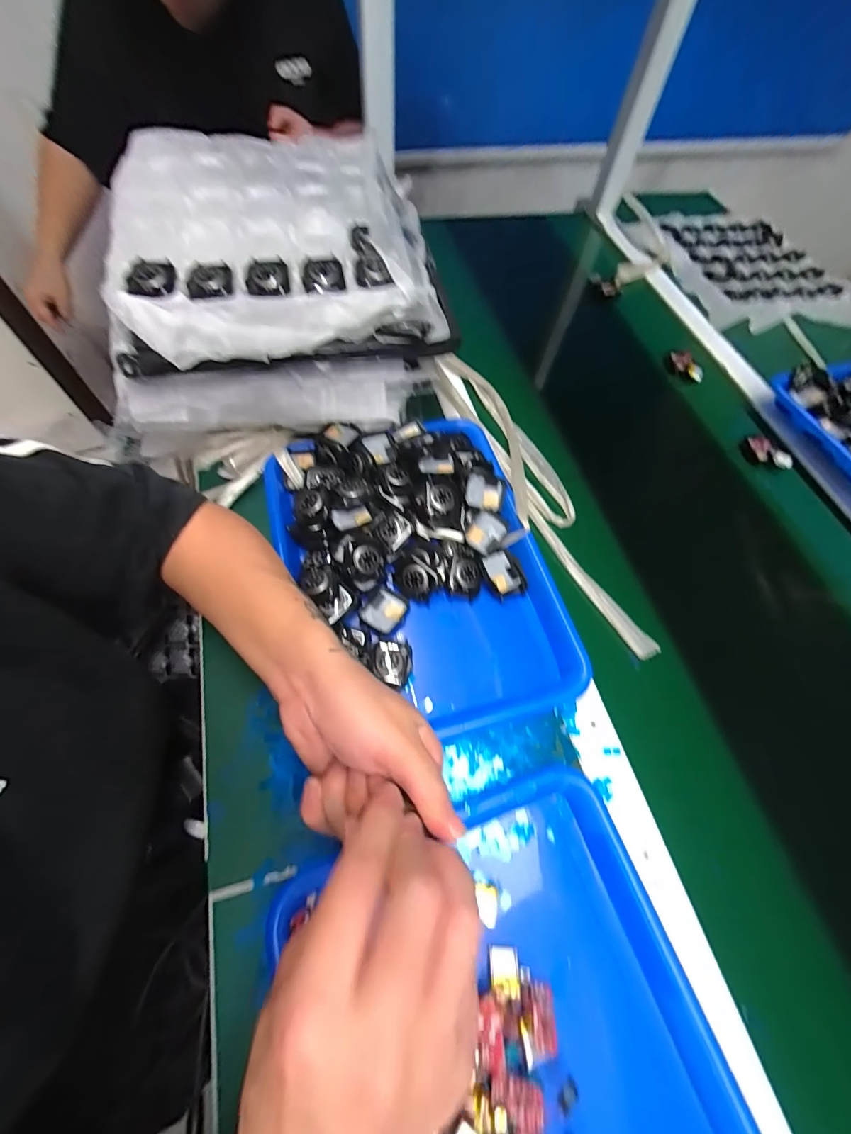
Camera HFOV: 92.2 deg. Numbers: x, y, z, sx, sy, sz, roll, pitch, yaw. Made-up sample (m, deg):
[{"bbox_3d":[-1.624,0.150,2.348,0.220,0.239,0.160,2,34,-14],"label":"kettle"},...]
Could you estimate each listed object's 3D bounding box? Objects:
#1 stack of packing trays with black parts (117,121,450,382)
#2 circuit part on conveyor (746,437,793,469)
[{"bbox_3d":[-0.153,-0.345,0.442,0.308,0.071,0.333,-10,63,-8],"label":"stack of packing trays with black parts"},{"bbox_3d":[0.442,-0.147,0.528,0.026,0.011,0.058,-31,68,-17],"label":"circuit part on conveyor"}]

